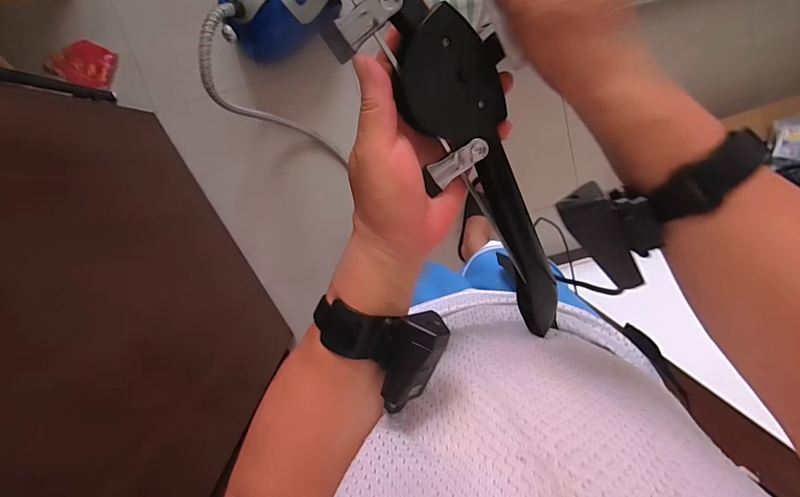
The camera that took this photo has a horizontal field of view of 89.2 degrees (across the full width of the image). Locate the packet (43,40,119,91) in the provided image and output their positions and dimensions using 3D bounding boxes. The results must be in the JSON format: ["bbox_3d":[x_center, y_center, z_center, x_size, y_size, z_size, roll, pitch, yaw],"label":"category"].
[{"bbox_3d":[-0.939,-0.550,1.202,0.182,0.041,0.129,21,101,-6],"label":"packet"}]

